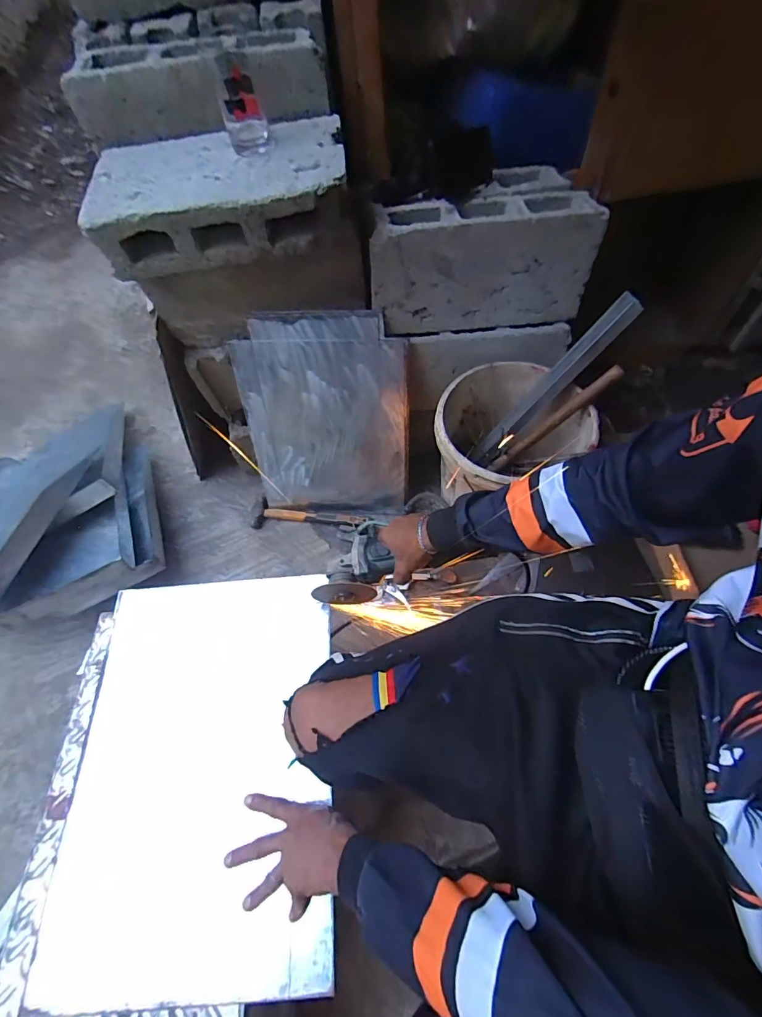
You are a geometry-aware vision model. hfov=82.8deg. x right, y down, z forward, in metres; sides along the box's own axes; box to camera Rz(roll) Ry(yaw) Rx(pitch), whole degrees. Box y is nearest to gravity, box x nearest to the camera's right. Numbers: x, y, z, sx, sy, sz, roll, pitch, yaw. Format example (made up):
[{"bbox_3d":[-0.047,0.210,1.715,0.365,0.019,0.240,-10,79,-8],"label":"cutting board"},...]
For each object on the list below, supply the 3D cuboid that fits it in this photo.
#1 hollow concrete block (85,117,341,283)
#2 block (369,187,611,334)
[{"bbox_3d":[-0.251,-0.497,0.697,0.390,0.112,0.188,-4,61,0],"label":"hollow concrete block"},{"bbox_3d":[0.177,-0.453,0.802,0.382,0.190,0.109,-5,61,-1],"label":"block"}]

